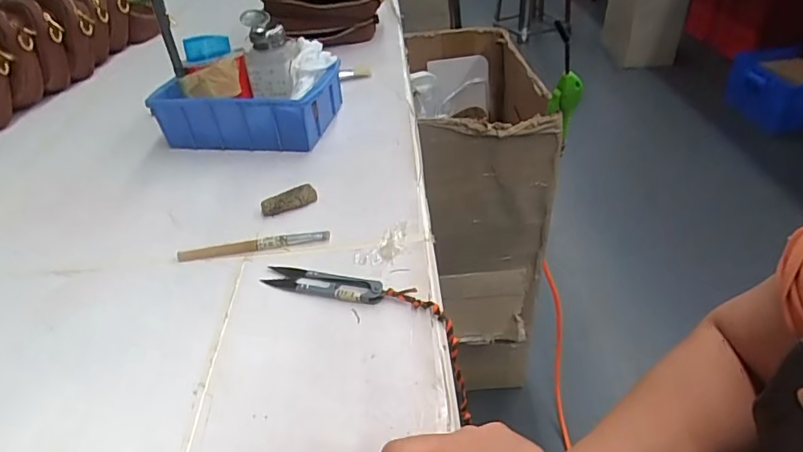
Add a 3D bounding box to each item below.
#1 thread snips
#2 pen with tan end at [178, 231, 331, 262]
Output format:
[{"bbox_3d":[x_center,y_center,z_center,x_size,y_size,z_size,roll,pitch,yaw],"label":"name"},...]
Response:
[{"bbox_3d":[-0.062,0.044,0.392,0.100,0.008,0.022,10,41,20],"label":"thread snips"},{"bbox_3d":[-0.126,0.016,0.430,0.127,0.007,0.010,-8,38,-2],"label":"pen with tan end"}]

